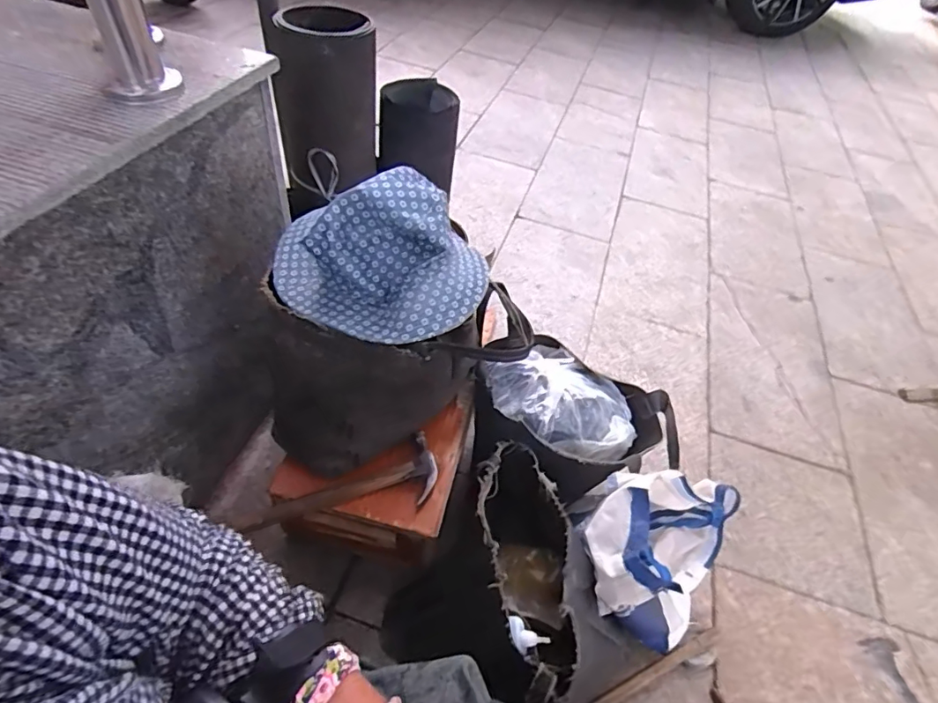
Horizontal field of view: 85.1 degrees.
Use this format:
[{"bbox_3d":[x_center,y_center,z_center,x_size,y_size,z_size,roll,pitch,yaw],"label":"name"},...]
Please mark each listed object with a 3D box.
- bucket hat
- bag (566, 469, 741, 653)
[{"bbox_3d":[-0.100,-0.120,0.592,0.251,0.119,0.224,-4,50,-12],"label":"bucket hat"},{"bbox_3d":[0.265,0.303,0.740,0.233,0.228,0.181,1,49,-8],"label":"bag"}]

